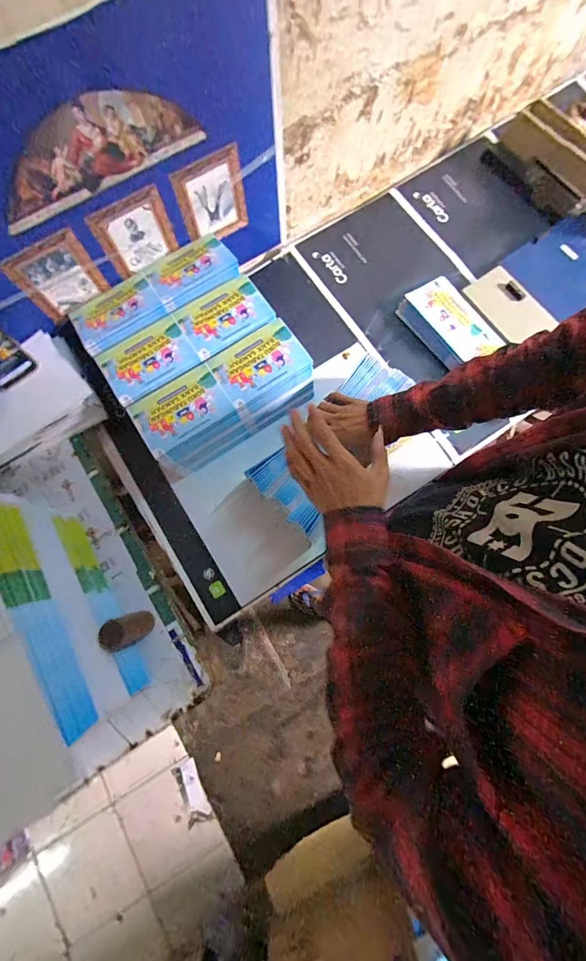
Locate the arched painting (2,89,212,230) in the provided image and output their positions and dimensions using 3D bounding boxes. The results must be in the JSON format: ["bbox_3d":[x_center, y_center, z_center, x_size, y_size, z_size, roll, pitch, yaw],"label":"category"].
[{"bbox_3d":[-0.271,-0.455,0.488,0.297,0.098,0.016,-32,79,-6],"label":"arched painting"}]

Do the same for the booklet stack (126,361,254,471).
[{"bbox_3d":[-0.180,-0.102,0.654,0.153,0.124,0.128,-37,79,-7],"label":"booklet stack"}]

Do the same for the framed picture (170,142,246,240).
[{"bbox_3d":[-0.142,-0.500,0.644,0.121,0.139,0.008,-34,79,-6],"label":"framed picture"}]

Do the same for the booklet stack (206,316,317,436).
[{"bbox_3d":[-0.050,-0.185,0.656,0.158,0.106,0.127,-32,79,-6],"label":"booklet stack"}]

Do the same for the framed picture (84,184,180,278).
[{"bbox_3d":[-0.269,-0.422,0.618,0.122,0.115,0.010,-31,78,-5],"label":"framed picture"}]

